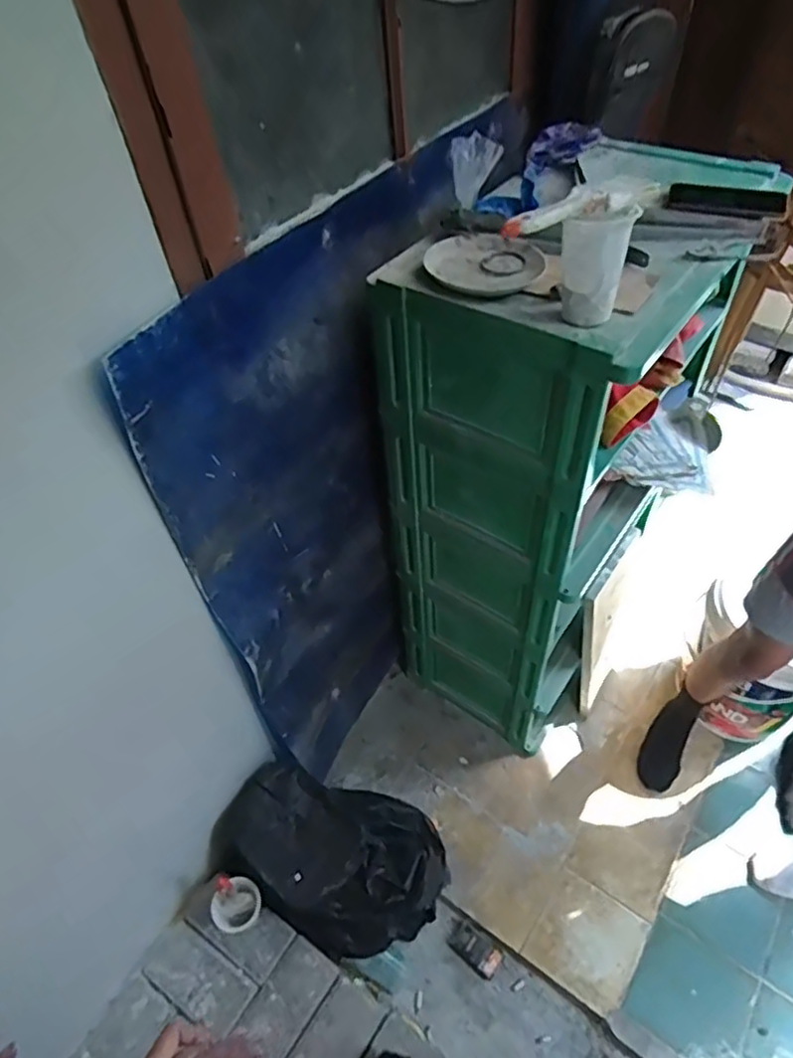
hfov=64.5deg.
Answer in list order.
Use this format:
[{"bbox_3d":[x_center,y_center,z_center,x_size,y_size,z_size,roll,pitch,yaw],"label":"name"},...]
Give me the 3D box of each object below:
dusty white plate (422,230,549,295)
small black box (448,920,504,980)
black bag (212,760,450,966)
[{"bbox_3d":[0.116,-0.357,0.842,0.145,0.013,0.156,-14,49,-7],"label":"dusty white plate"},{"bbox_3d":[0.162,0.846,1.270,0.102,0.016,0.059,29,57,27],"label":"small black box"},{"bbox_3d":[-0.124,0.653,1.280,0.406,0.262,0.299,23,54,24],"label":"black bag"}]

